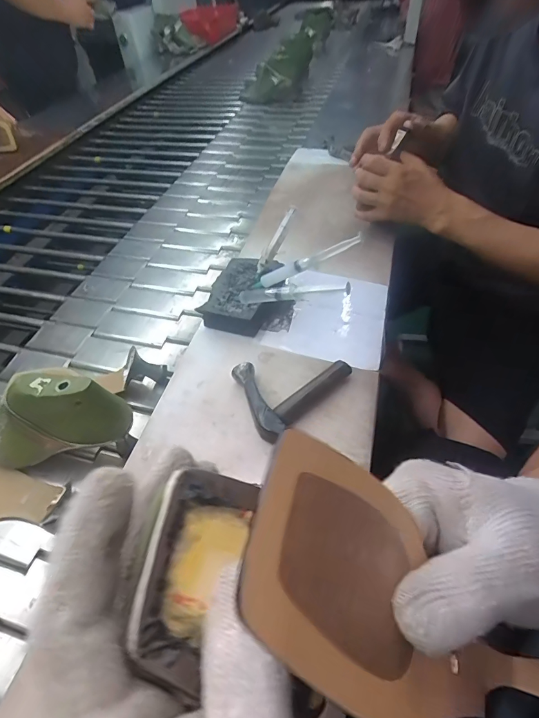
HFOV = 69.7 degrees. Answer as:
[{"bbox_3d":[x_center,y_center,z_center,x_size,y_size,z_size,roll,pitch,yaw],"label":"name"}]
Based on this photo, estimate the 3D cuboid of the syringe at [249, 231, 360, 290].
[{"bbox_3d":[0.045,-0.124,0.501,0.157,0.019,0.013,-17,41,32],"label":"syringe"}]

